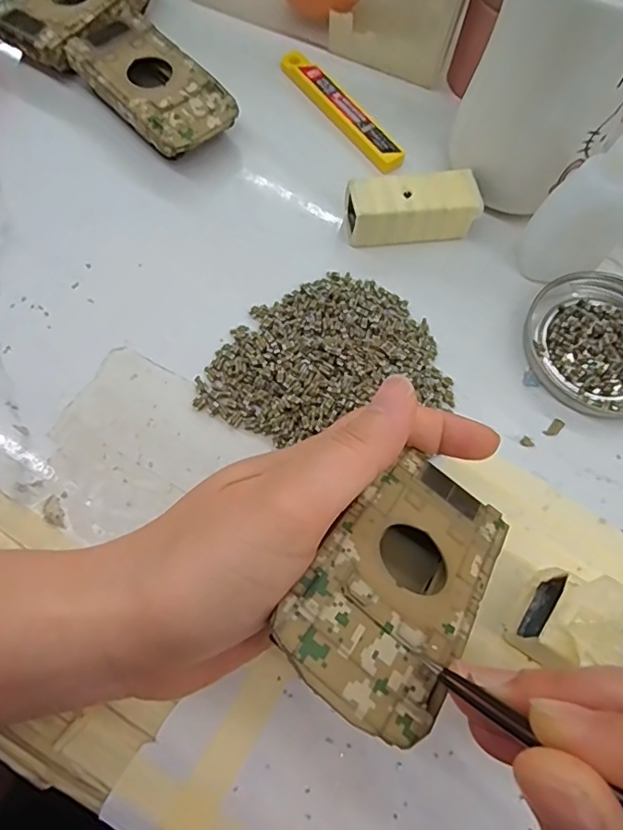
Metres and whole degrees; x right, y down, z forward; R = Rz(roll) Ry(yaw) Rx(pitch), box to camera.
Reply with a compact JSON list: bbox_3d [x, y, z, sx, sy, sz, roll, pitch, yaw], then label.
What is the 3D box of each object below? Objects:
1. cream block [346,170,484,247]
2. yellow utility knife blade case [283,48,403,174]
[{"bbox_3d":[0.050,-0.110,0.289,0.067,0.030,0.027,-8,69,-6],"label":"cream block"},{"bbox_3d":[0.017,-0.180,0.327,0.019,0.009,0.103,-33,73,-14],"label":"yellow utility knife blade case"}]

